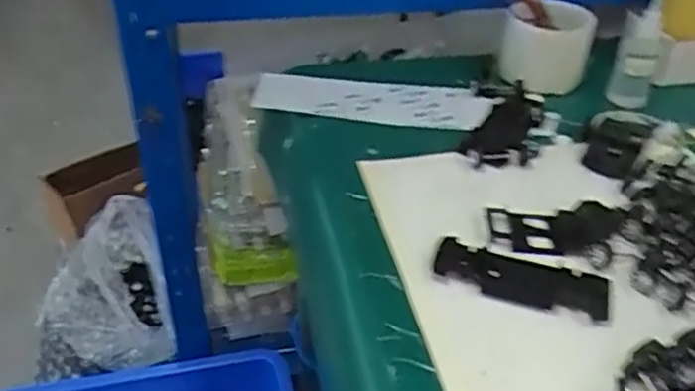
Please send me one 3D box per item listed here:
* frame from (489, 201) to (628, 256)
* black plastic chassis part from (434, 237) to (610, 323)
[{"bbox_3d":[0.168,0.027,0.518,0.106,0.010,0.050,-3,38,-4],"label":"frame"},{"bbox_3d":[0.125,0.059,0.473,0.120,0.010,0.044,12,40,14],"label":"black plastic chassis part"}]

